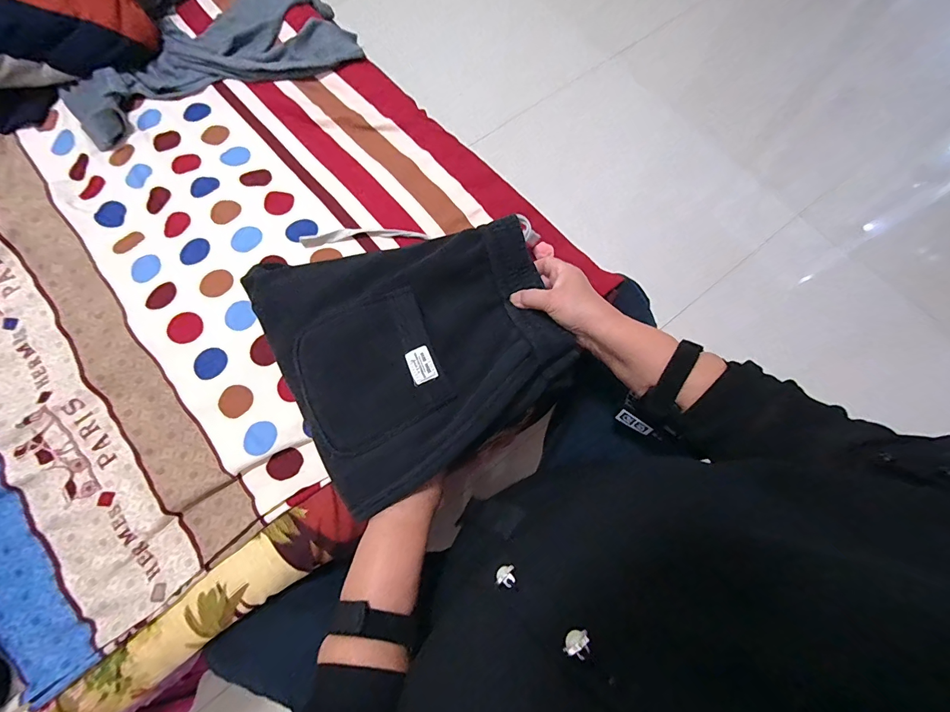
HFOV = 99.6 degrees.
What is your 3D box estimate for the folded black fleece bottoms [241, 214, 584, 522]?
[{"bbox_3d":[-0.058,-0.025,0.437,0.283,0.061,0.278,-28,75,-7],"label":"folded black fleece bottoms"}]

